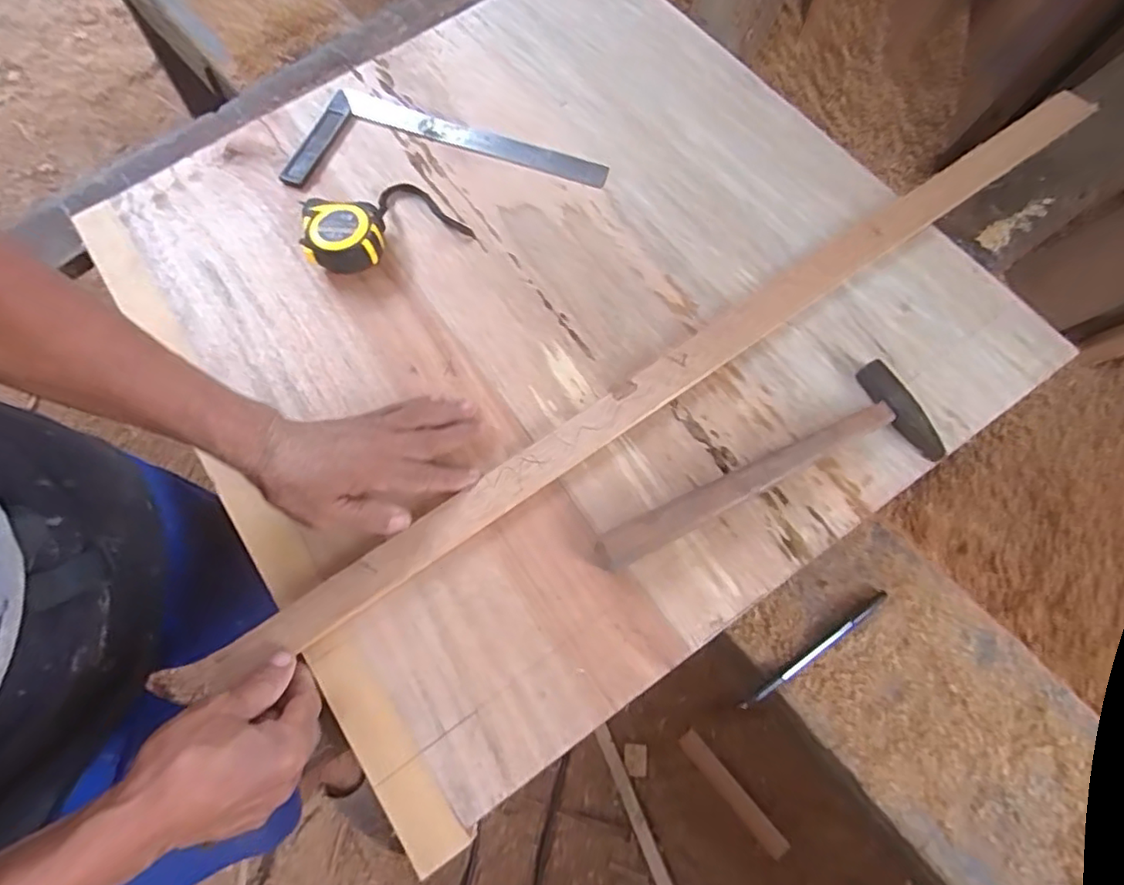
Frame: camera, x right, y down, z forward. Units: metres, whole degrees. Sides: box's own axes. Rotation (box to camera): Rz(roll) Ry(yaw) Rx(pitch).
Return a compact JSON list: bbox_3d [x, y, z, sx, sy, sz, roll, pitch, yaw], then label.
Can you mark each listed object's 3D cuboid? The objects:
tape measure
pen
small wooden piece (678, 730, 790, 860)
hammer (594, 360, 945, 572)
[{"bbox_3d":[-0.173,-0.213,0.580,0.150,0.039,0.084,-24,72,-6],"label":"tape measure"},{"bbox_3d":[0.208,0.171,0.504,0.154,0.007,0.011,-33,73,-9],"label":"pen"},{"bbox_3d":[0.274,0.562,0.991,0.032,0.012,0.219,-40,72,-9],"label":"small wooden piece"},{"bbox_3d":[0.166,0.037,0.484,0.288,0.031,0.083,-30,72,-8],"label":"hammer"}]

